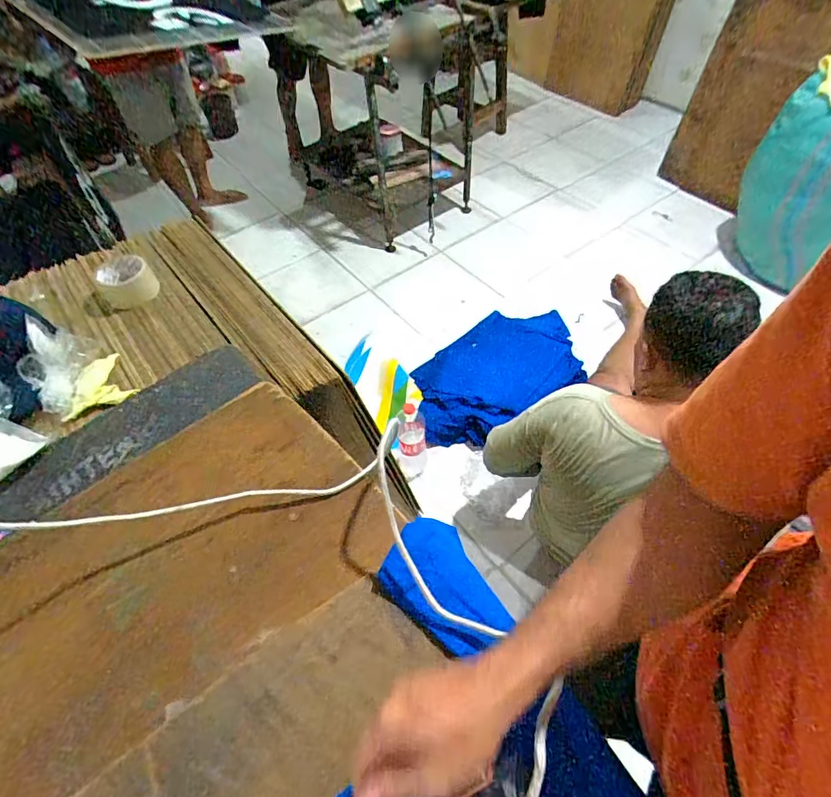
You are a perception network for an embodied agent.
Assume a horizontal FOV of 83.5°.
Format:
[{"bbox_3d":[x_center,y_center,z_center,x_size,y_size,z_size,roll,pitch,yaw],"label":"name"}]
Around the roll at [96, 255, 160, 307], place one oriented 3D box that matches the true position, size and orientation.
[{"bbox_3d":[-0.515,-0.208,0.835,0.086,0.062,0.086,-2,54,3],"label":"roll"}]

